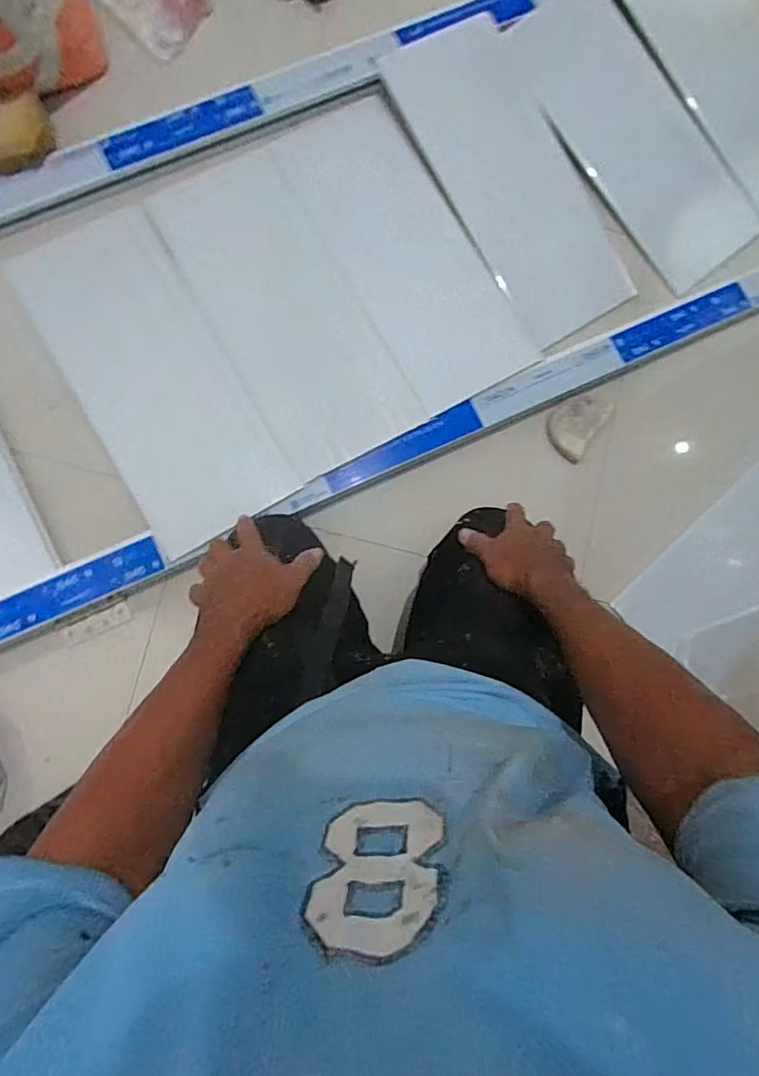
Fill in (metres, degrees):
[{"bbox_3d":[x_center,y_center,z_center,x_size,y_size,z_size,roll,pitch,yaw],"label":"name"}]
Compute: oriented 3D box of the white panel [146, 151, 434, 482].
[{"bbox_3d":[-0.133,-0.328,0.782,0.214,0.014,0.463,-30,87,-12],"label":"white panel"}]

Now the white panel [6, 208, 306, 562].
[{"bbox_3d":[-0.315,-0.226,0.754,0.206,0.023,0.469,-30,91,-7],"label":"white panel"}]

